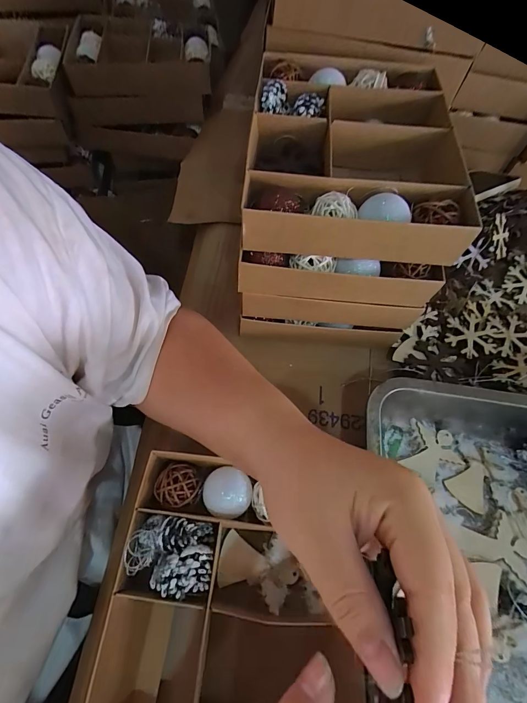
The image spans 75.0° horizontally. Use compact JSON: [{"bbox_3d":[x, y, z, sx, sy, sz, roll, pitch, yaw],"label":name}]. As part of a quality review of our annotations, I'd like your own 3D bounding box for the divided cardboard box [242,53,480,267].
[{"bbox_3d":[0.074,-0.166,0.292,0.172,0.052,0.211,6,60,-2],"label":"divided cardboard box"}]

